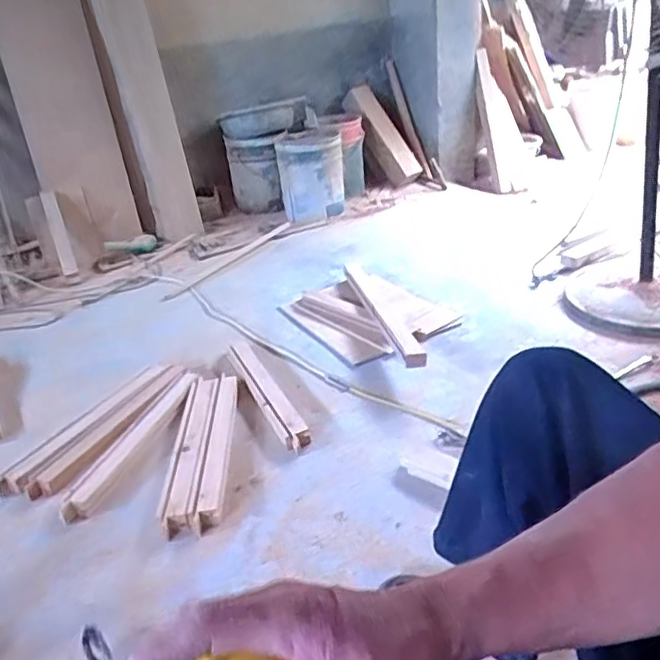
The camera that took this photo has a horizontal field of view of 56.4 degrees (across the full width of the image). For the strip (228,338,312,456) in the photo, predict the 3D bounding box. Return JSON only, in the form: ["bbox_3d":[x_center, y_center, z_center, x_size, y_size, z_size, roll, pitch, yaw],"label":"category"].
[{"bbox_3d":[-0.169,0.148,1.600,0.070,0.031,0.507,-17,29,-20],"label":"strip"}]

